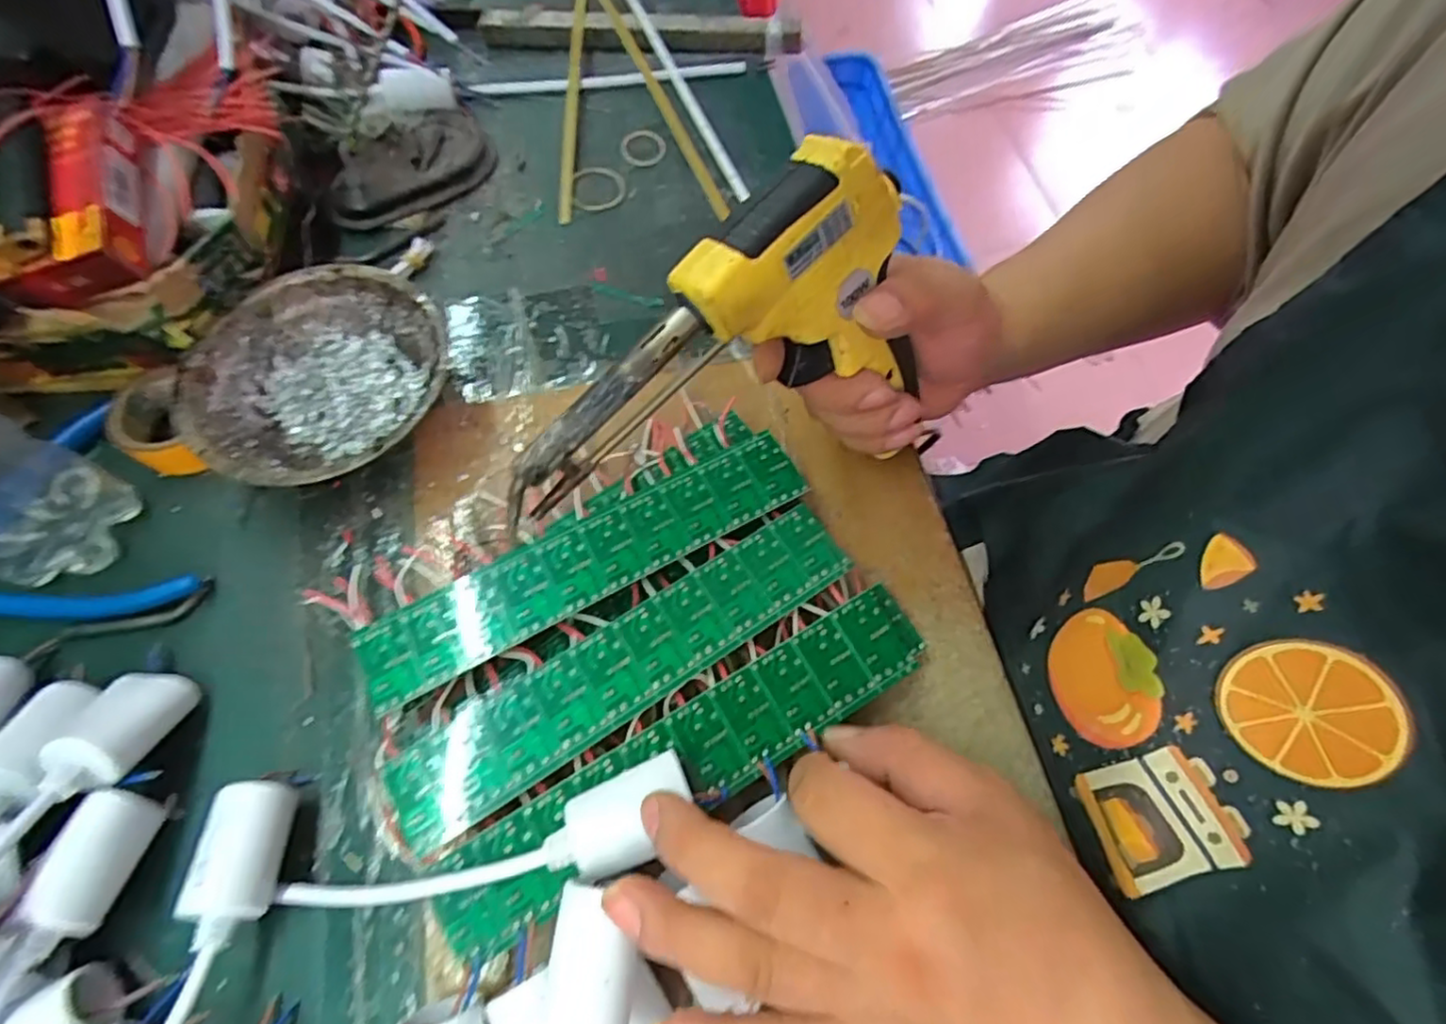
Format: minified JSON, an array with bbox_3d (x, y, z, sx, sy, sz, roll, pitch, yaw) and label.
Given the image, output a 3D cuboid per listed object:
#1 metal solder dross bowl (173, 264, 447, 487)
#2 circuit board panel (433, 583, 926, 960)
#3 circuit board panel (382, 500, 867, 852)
[{"bbox_3d":[-0.203,-0.063,0.347,0.120,0.043,0.123,0,64,-1],"label":"metal solder dross bowl"},{"bbox_3d":[-0.009,0.096,0.271,0.212,0.016,0.039,-28,75,-14],"label":"circuit board panel"},{"bbox_3d":[-0.036,0.060,0.276,0.201,0.005,0.043,-30,68,-14],"label":"circuit board panel"}]

